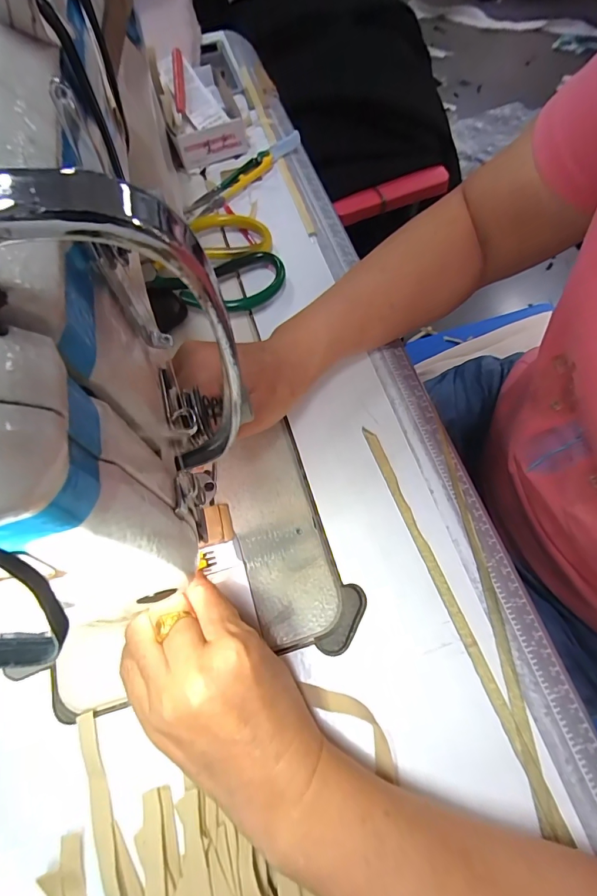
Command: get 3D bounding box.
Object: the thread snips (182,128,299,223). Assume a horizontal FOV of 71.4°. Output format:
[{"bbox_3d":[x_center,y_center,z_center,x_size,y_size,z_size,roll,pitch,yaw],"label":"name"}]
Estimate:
[{"bbox_3d":[-0.052,-0.268,0.401,0.024,0.017,0.140,40,74,17],"label":"thread snips"}]

